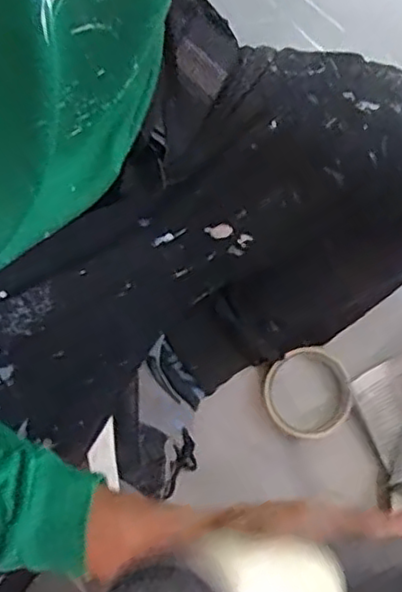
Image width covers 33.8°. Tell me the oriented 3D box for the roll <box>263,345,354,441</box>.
[{"bbox_3d":[0.107,0.097,0.660,0.083,0.020,0.086,0,75,-1],"label":"roll"}]

